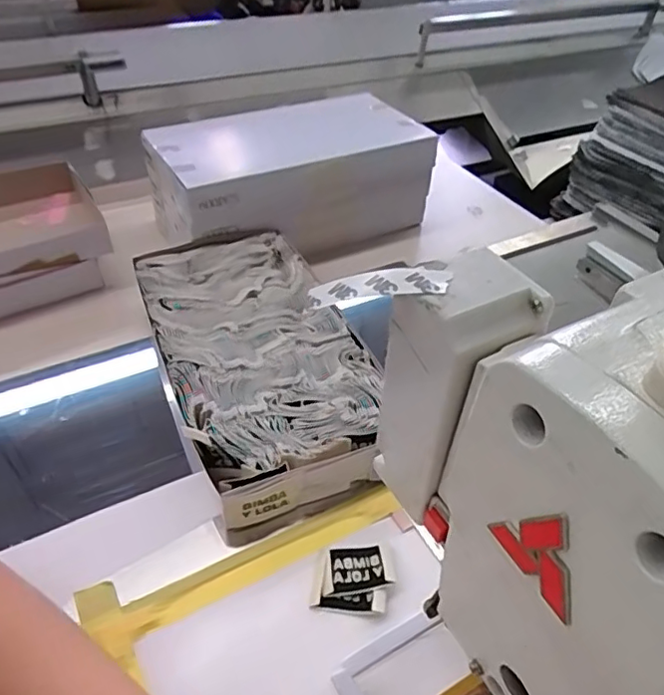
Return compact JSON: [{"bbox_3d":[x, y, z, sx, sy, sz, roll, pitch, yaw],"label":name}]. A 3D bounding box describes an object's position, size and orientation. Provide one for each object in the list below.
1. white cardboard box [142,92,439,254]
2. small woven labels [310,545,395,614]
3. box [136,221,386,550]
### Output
[{"bbox_3d":[-0.045,-0.217,0.718,0.321,0.095,0.155,-19,48,-22],"label":"white cardboard box"},{"bbox_3d":[0.014,0.152,0.393,0.051,0.010,0.046,5,44,1],"label":"small woven labels"},{"bbox_3d":[-0.066,0.004,0.528,0.161,0.041,0.320,-15,47,-19],"label":"box"}]

